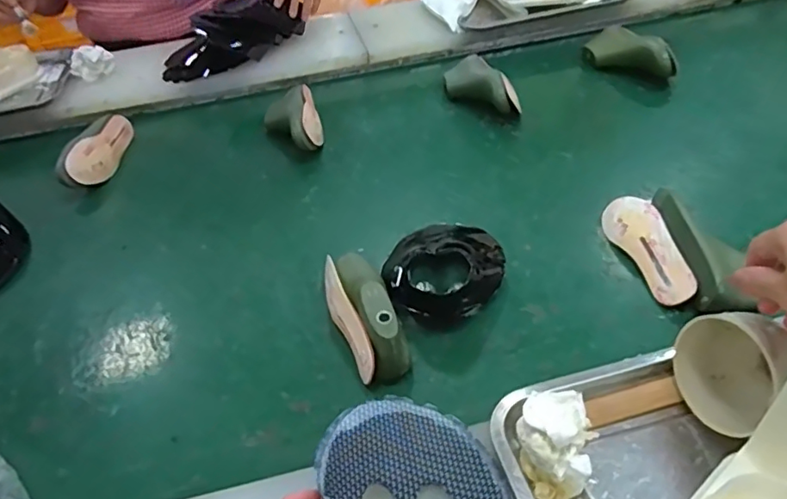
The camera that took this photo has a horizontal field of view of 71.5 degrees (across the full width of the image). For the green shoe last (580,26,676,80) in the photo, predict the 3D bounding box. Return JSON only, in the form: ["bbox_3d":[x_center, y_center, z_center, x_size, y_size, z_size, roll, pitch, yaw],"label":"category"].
[{"bbox_3d":[0.421,-0.347,0.983,0.055,0.075,0.183,-35,48,-28],"label":"green shoe last"}]

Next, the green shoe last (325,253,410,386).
[{"bbox_3d":[-0.034,0.059,0.601,0.064,0.078,0.173,-17,42,-11],"label":"green shoe last"}]

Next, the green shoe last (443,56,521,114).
[{"bbox_3d":[0.149,-0.284,0.955,0.073,0.068,0.155,-30,46,-24],"label":"green shoe last"}]

